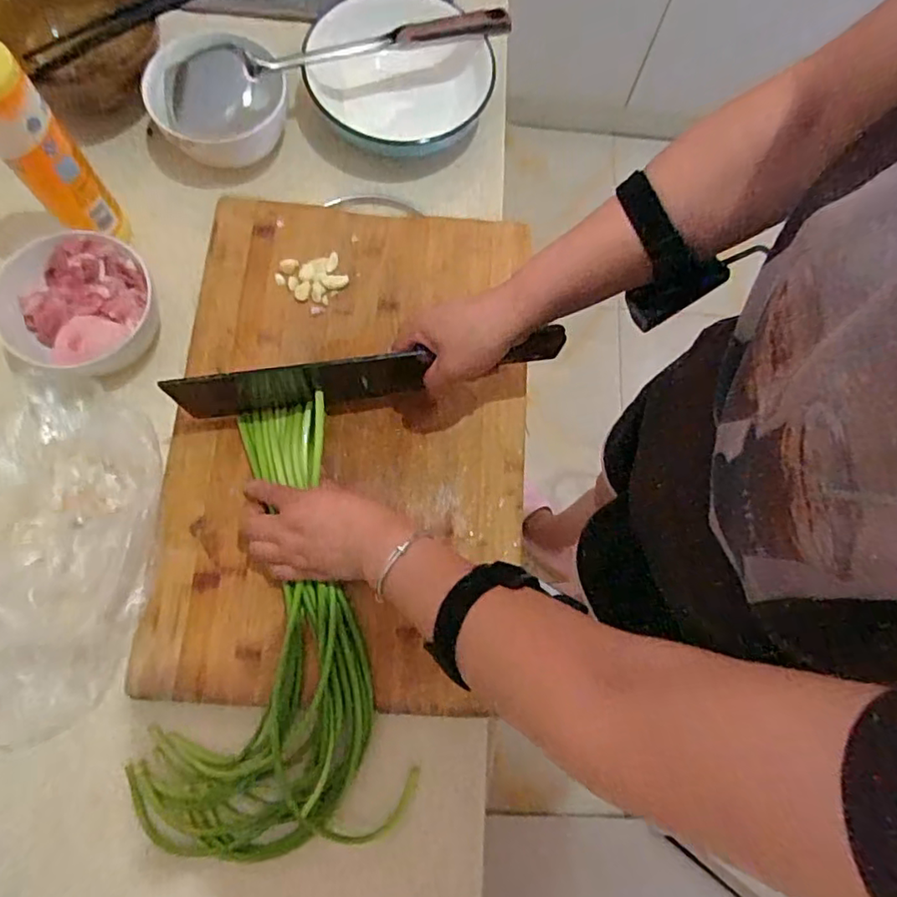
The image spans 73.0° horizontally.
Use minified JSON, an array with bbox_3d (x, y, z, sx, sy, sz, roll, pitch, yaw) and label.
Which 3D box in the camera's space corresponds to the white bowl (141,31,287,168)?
[{"bbox_3d":[-0.227,-0.344,0.605,0.127,0.067,0.119,1,75,-3],"label":"white bowl"}]

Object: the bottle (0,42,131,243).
[{"bbox_3d":[-0.333,-0.249,0.482,0.057,0.221,0.058,-38,80,-12],"label":"bottle"}]

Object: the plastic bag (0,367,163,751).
[{"bbox_3d":[-0.340,0.077,0.483,0.184,0.070,0.292,-3,76,-4],"label":"plastic bag"}]

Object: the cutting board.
[{"bbox_3d":[-0.099,-0.016,0.549,0.289,0.015,0.465,6,75,-2],"label":"cutting board"}]

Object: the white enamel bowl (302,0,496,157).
[{"bbox_3d":[-0.053,-0.386,0.656,0.185,0.100,0.184,1,75,-3],"label":"white enamel bowl"}]

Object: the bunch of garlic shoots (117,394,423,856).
[{"bbox_3d":[-0.141,0.137,0.503,0.195,0.035,0.355,-1,77,-2],"label":"bunch of garlic shoots"}]

